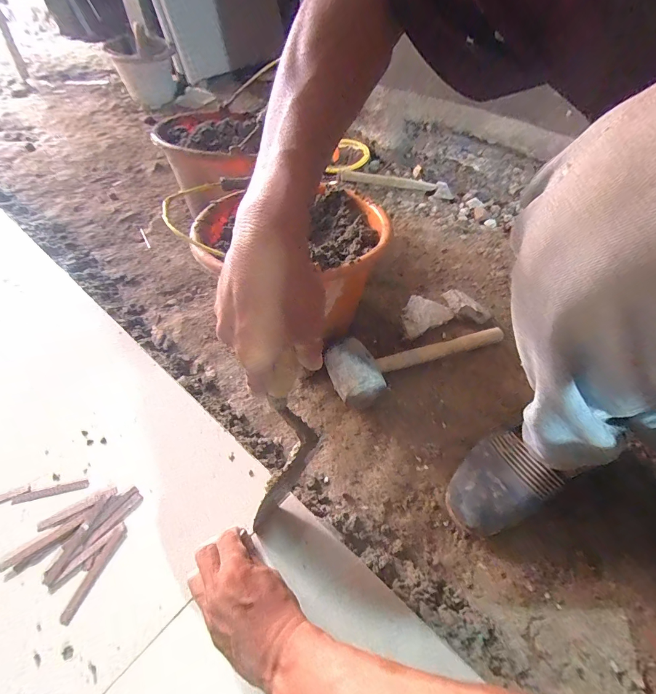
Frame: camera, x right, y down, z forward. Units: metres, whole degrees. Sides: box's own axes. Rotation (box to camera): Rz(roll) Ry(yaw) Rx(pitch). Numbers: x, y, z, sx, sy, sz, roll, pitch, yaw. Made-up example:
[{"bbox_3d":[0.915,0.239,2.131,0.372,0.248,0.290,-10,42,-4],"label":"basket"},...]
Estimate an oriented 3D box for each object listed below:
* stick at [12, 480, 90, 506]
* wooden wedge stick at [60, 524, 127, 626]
[{"bbox_3d":[-0.326,0.170,0.414,0.081,0.004,0.011,-11,51,-10],"label":"stick"},{"bbox_3d":[-0.241,0.232,0.363,0.014,0.006,0.088,17,52,12],"label":"wooden wedge stick"}]

